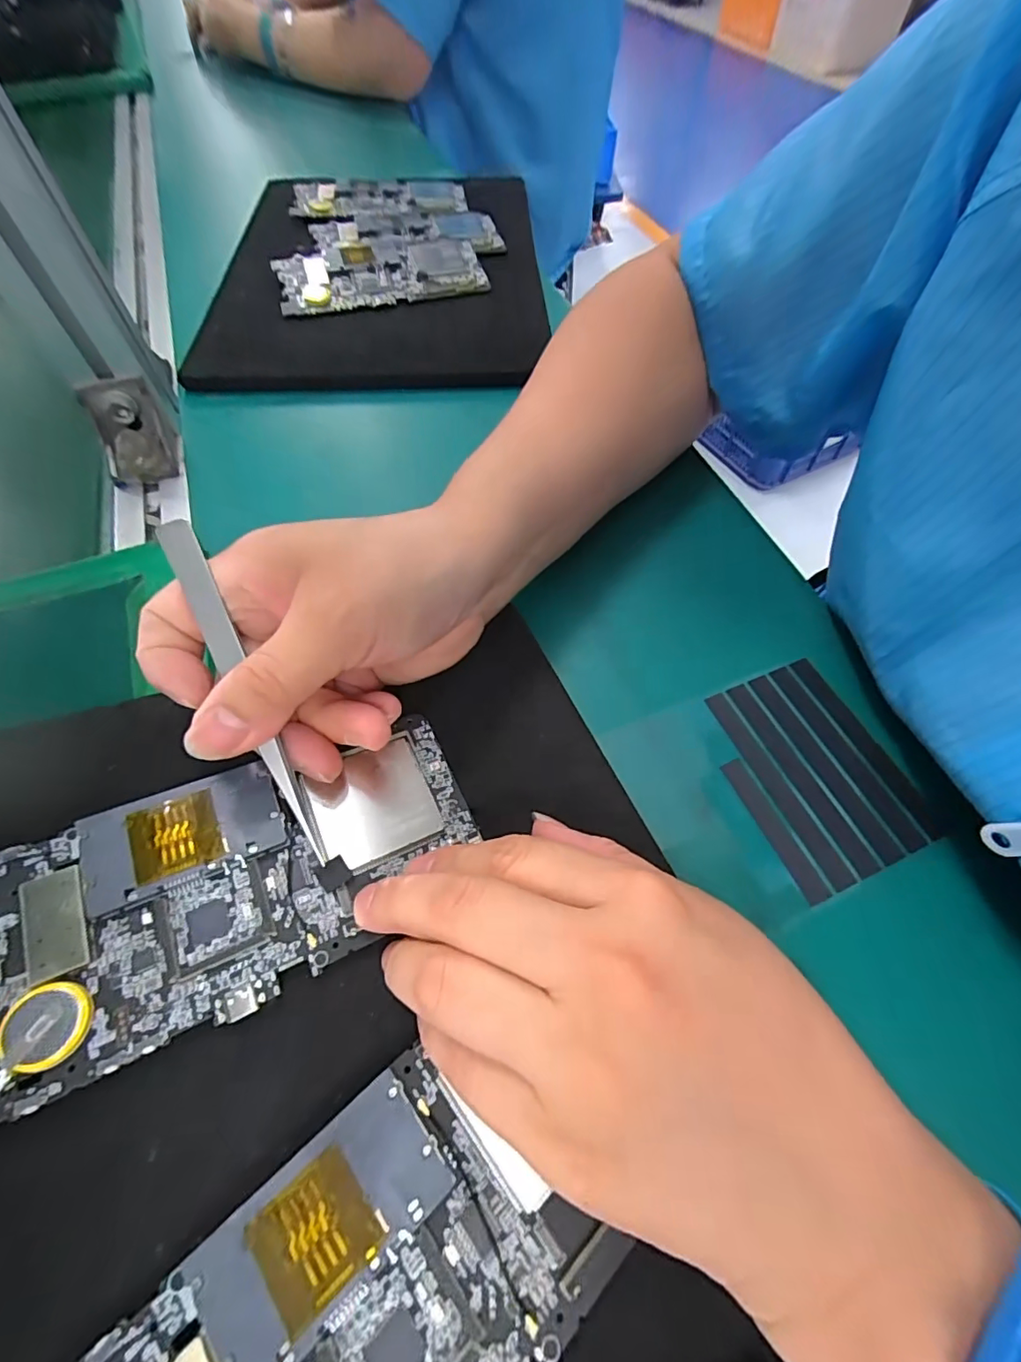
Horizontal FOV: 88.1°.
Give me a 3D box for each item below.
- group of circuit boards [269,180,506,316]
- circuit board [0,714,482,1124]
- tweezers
[{"bbox_3d":[-0.113,-0.395,0.464,0.187,0.018,0.240,-16,60,-9],"label":"group of circuit boards"},{"bbox_3d":[-0.088,0.062,0.173,0.153,0.010,0.074,-21,61,-25],"label":"circuit board"},{"bbox_3d":[-0.089,0.003,0.176,0.011,0.004,0.123,-25,88,-13],"label":"tweezers"}]

